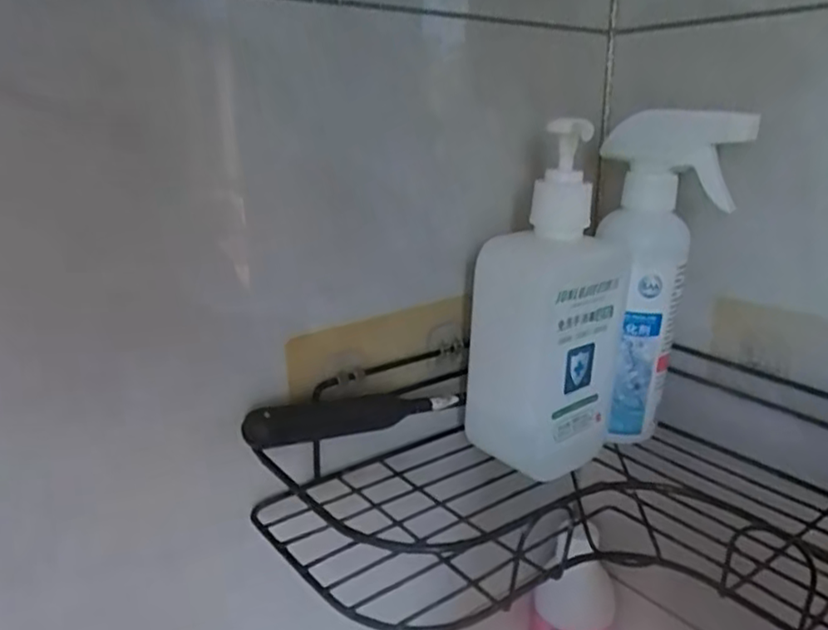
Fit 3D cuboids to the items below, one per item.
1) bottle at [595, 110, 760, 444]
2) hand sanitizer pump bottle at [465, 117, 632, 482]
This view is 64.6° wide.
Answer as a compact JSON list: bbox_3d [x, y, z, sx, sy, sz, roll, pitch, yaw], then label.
[{"bbox_3d":[0.145,-0.022,0.403,0.073,0.193,0.059,-2,17,-4],"label":"bottle"},{"bbox_3d":[0.078,-0.008,0.382,0.069,0.189,0.064,14,22,39],"label":"hand sanitizer pump bottle"}]

